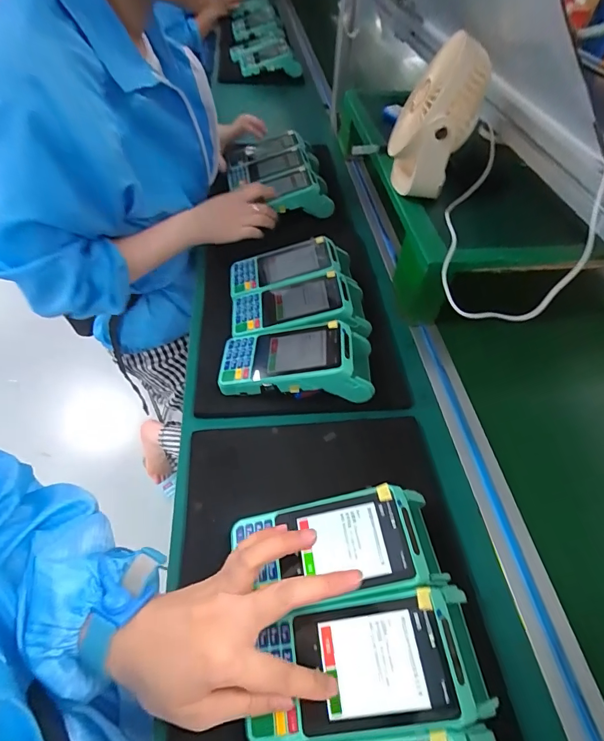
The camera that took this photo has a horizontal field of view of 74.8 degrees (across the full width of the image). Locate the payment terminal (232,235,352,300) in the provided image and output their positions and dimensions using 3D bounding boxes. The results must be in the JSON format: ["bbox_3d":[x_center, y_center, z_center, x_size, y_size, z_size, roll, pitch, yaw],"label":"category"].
[{"bbox_3d":[-0.014,-0.135,0.558,0.174,0.057,0.084,-14,53,1],"label":"payment terminal"}]

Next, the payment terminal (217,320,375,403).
[{"bbox_3d":[-0.007,-0.012,0.452,0.171,0.062,0.074,3,52,-2],"label":"payment terminal"}]

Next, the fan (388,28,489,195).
[{"bbox_3d":[0.161,-0.301,0.492,0.097,0.167,0.089,14,52,7],"label":"fan"}]

